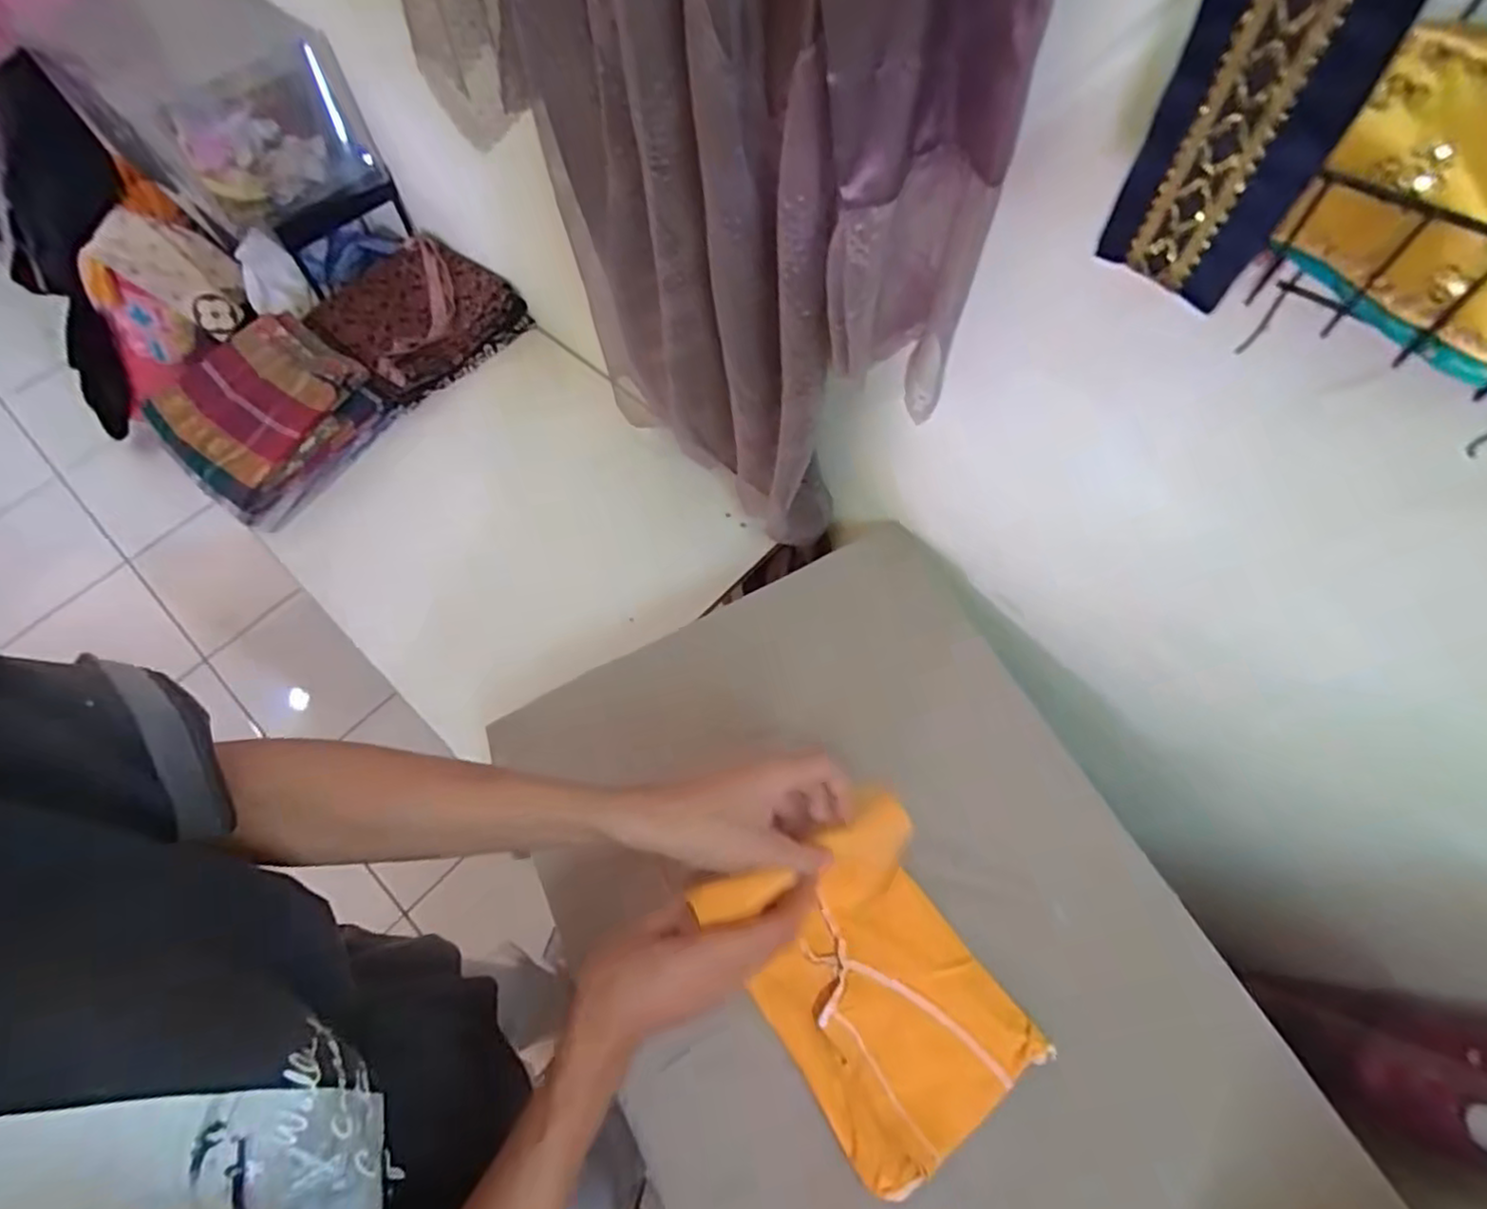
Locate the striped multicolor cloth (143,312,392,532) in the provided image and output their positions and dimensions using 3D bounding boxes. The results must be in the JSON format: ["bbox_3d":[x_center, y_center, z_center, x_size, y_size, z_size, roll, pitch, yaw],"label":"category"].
[{"bbox_3d":[-0.660,-0.266,0.968,0.283,0.074,0.243,36,70,17],"label":"striped multicolor cloth"}]

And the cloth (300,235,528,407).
[{"bbox_3d":[-0.513,-0.447,1.061,0.269,0.064,0.240,39,71,18],"label":"cloth"}]

